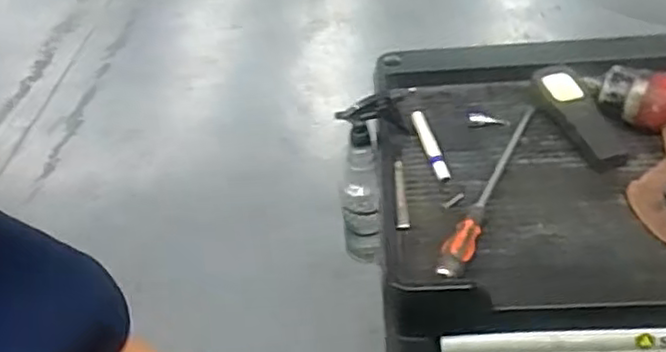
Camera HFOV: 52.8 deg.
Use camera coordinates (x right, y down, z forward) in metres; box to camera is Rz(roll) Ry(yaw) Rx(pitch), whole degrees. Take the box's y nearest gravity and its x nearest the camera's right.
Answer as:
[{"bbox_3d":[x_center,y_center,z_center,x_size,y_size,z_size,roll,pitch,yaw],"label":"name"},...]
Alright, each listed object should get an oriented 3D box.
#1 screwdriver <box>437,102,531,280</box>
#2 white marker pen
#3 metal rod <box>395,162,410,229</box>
[{"bbox_3d":[0.195,0.007,0.841,0.035,0.030,0.327,14,47,22],"label":"screwdriver"},{"bbox_3d":[0.132,-0.042,0.905,0.021,0.021,0.121,-12,43,-5],"label":"white marker pen"},{"bbox_3d":[0.088,0.020,0.860,0.016,0.012,0.116,-2,43,6],"label":"metal rod"}]

